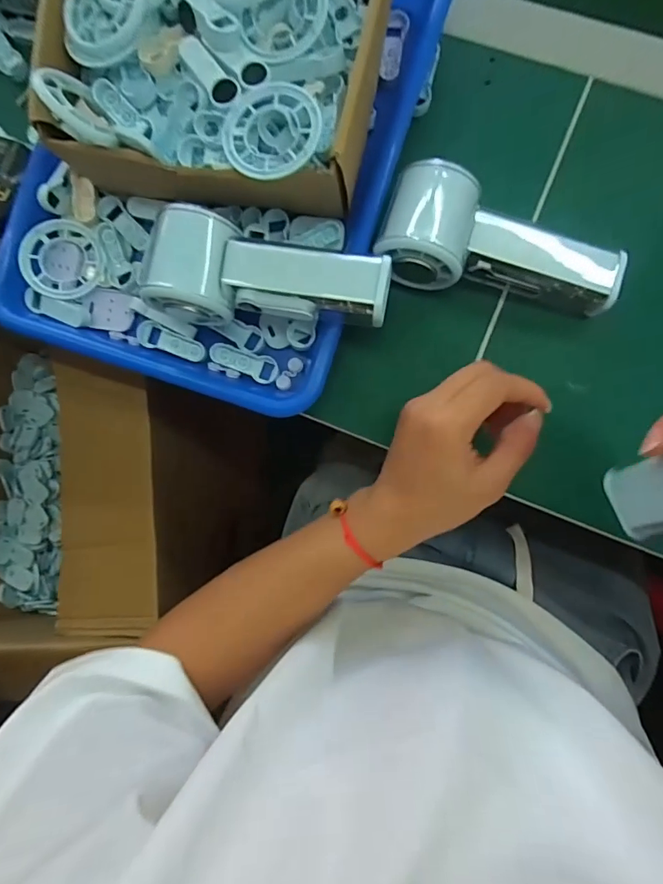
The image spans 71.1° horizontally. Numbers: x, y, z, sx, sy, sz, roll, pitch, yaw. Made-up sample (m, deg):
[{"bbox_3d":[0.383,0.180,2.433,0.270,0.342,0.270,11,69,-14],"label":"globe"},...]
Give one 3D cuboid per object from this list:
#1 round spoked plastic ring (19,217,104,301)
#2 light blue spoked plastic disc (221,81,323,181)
[{"bbox_3d":[-0.196,-0.134,0.339,0.056,0.006,0.058,0,91,-10],"label":"round spoked plastic ring"},{"bbox_3d":[-0.035,-0.178,0.264,0.055,0.005,0.057,0,86,6],"label":"light blue spoked plastic disc"}]

